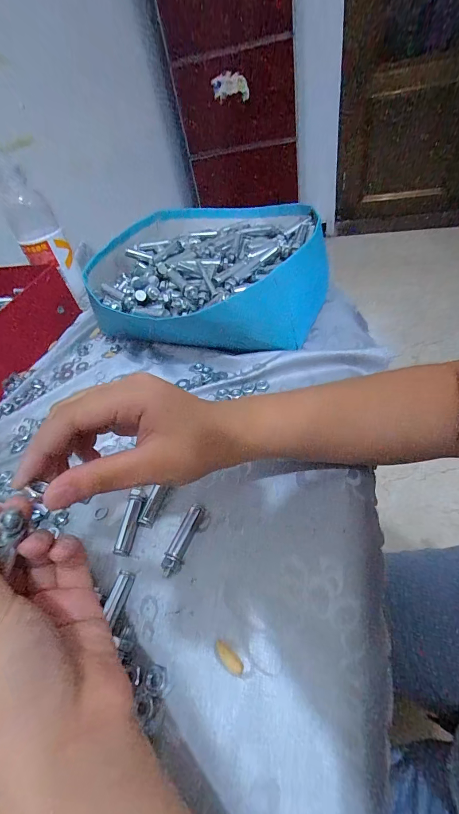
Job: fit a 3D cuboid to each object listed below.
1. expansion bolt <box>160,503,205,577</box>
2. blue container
[{"bbox_3d":[-0.034,0.098,0.254,0.011,0.013,0.054,11,50,22],"label":"expansion bolt"},{"bbox_3d":[-0.032,-0.181,0.449,0.280,0.089,0.276,-4,46,9],"label":"blue container"}]

